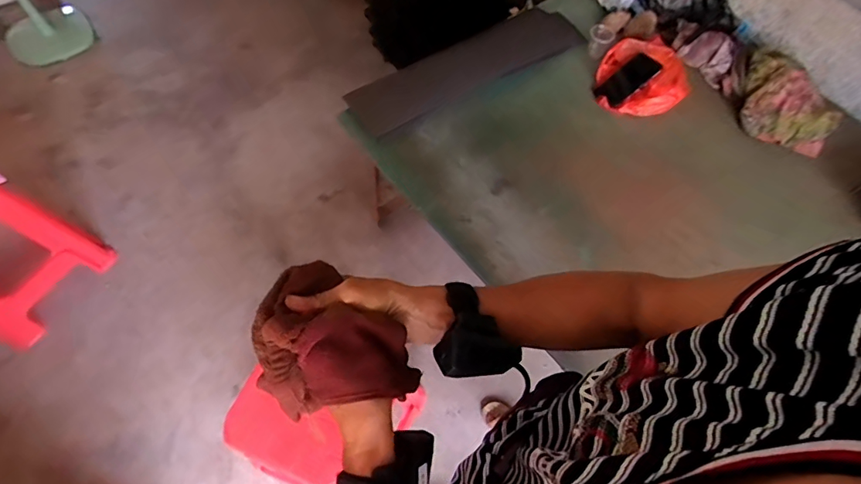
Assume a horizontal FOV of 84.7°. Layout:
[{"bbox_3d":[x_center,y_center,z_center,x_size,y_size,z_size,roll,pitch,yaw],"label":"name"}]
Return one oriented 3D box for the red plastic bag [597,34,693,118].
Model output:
[{"bbox_3d":[0.501,-0.396,1.145,0.188,0.088,0.190,-15,64,-11],"label":"red plastic bag"}]

